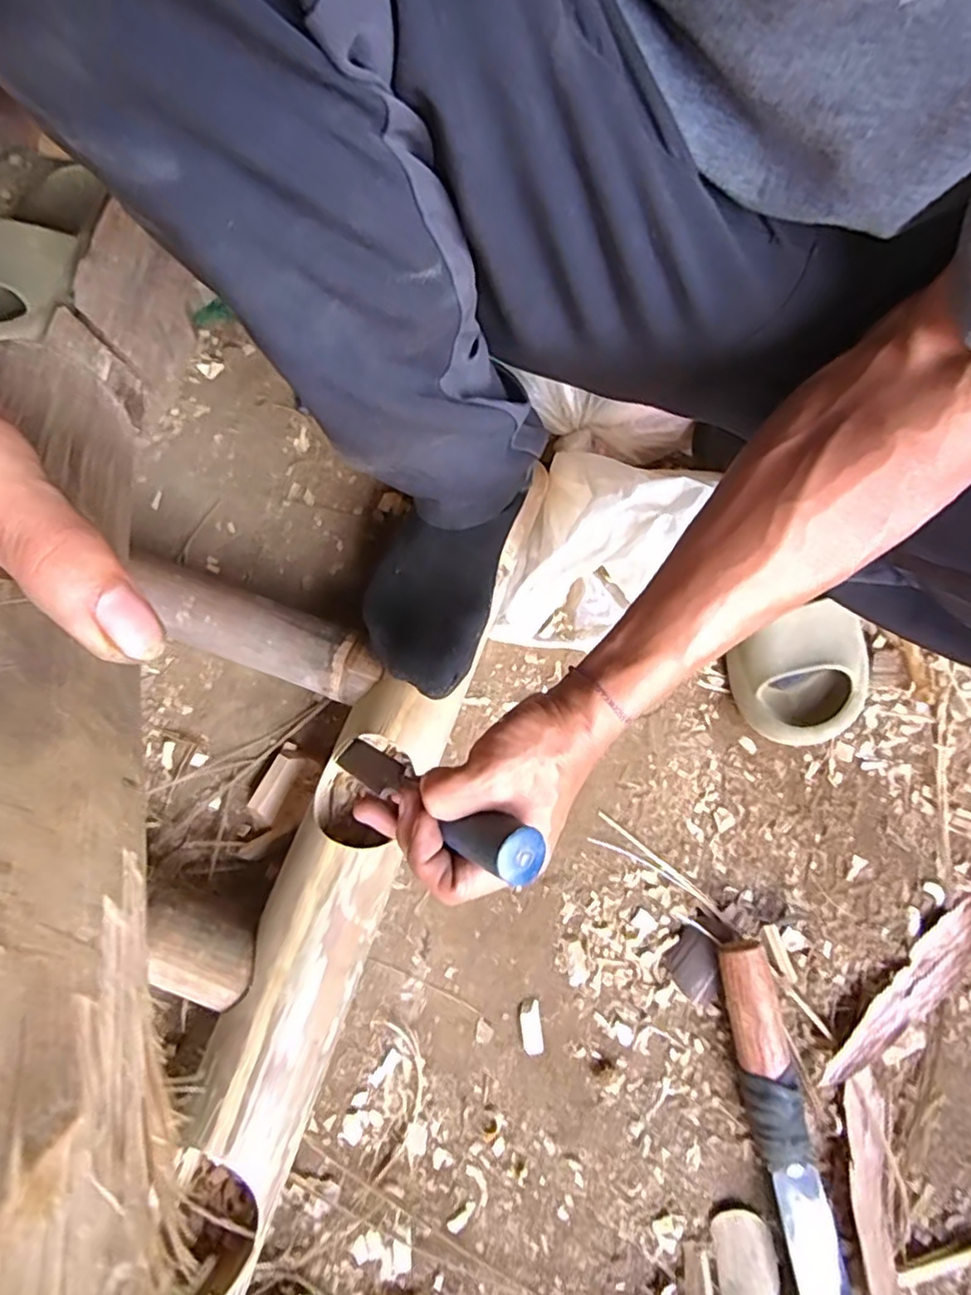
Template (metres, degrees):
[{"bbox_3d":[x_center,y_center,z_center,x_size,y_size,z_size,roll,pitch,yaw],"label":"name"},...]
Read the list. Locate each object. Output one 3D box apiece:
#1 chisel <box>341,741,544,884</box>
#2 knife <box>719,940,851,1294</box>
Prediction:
[{"bbox_3d":[-0.043,0.085,0.376,0.020,0.228,0.026,44,73,-27],"label":"chisel"},{"bbox_3d":[0.219,0.385,0.430,0.037,0.026,0.343,-9,73,-5],"label":"knife"}]

